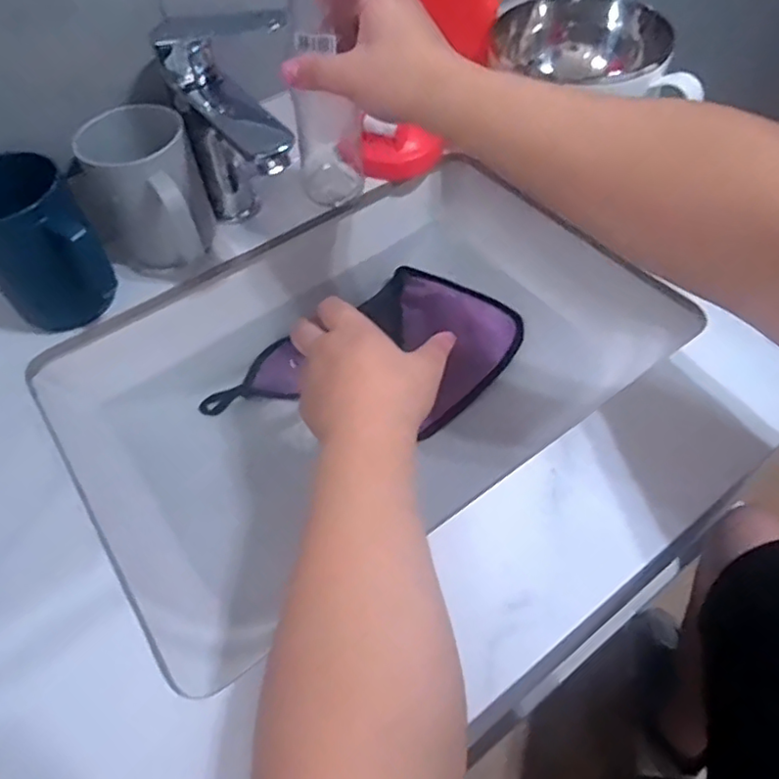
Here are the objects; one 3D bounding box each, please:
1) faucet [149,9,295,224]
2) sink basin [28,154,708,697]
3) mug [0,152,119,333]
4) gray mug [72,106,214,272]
[{"bbox_3d":[-0.121,-0.207,0.500,0.099,0.161,0.050,14,56,14],"label":"faucet"},{"bbox_3d":[-0.025,-0.014,0.531,0.451,0.103,0.294,-30,58,-18],"label":"sink basin"},{"bbox_3d":[-0.262,-0.103,0.454,0.081,0.113,0.072,-28,57,-16],"label":"mug"},{"bbox_3d":[-0.193,-0.156,0.498,0.083,0.099,0.109,-19,55,-11],"label":"gray mug"}]

